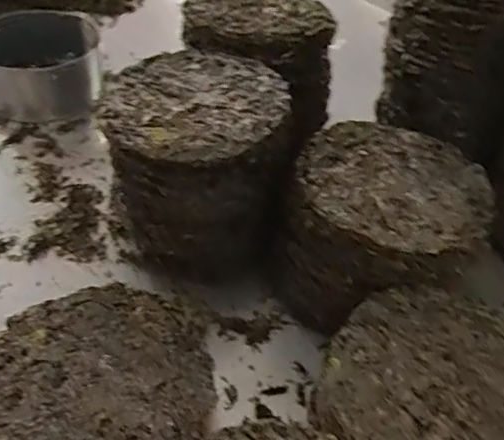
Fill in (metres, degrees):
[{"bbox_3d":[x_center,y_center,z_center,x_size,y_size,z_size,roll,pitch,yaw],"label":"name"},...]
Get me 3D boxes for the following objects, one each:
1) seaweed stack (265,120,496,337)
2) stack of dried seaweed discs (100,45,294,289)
[{"bbox_3d":[0.134,0.010,0.627,0.189,0.152,0.191,29,48,22],"label":"seaweed stack"},{"bbox_3d":[-0.066,-0.065,0.674,0.191,0.186,0.198,-2,44,-9],"label":"stack of dried seaweed discs"}]

